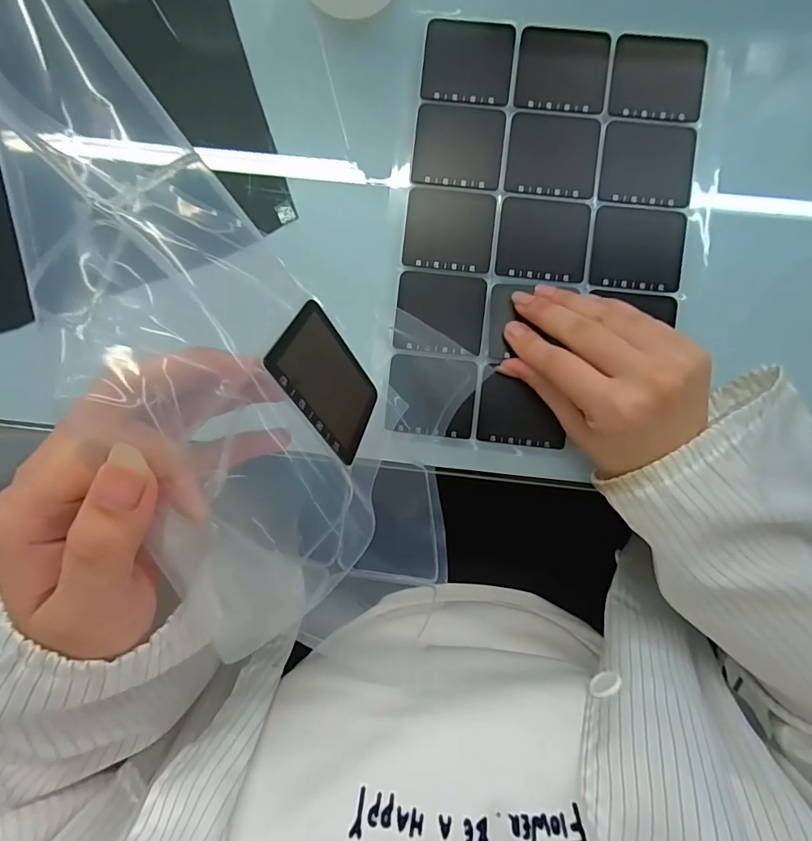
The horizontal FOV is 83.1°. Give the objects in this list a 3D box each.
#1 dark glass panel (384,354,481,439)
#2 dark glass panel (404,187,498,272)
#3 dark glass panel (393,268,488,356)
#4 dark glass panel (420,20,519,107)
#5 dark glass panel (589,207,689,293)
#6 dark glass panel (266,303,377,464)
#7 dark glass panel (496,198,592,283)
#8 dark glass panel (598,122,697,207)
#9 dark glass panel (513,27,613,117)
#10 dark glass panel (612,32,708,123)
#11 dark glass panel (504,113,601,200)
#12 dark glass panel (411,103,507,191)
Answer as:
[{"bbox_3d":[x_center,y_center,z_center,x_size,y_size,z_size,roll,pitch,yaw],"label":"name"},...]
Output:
[{"bbox_3d":[0.016,-0.015,0.291,0.055,0.004,0.049,7,92,0],"label":"dark glass panel"},{"bbox_3d":[0.028,-0.120,0.289,0.055,0.004,0.049,6,92,0],"label":"dark glass panel"},{"bbox_3d":[0.022,-0.068,0.292,0.055,0.004,0.049,7,92,0],"label":"dark glass panel"},{"bbox_3d":[0.039,-0.226,0.288,0.055,0.004,0.050,6,92,0],"label":"dark glass panel"},{"bbox_3d":[0.145,-0.107,0.286,0.055,0.005,0.051,6,92,0],"label":"dark glass panel"},{"bbox_3d":[-0.031,-0.016,0.190,0.004,0.049,0.055,-16,125,27],"label":"dark glass panel"},{"bbox_3d":[0.086,-0.113,0.287,0.054,0.004,0.049,6,92,0],"label":"dark glass panel"},{"bbox_3d":[0.150,-0.160,0.284,0.055,0.004,0.048,6,92,0],"label":"dark glass panel"},{"bbox_3d":[0.098,-0.219,0.286,0.055,0.004,0.050,7,92,0],"label":"dark glass panel"},{"bbox_3d":[0.156,-0.212,0.282,0.055,0.004,0.050,6,92,0],"label":"dark glass panel"},{"bbox_3d":[0.092,-0.166,0.287,0.054,0.004,0.050,6,92,0],"label":"dark glass panel"},{"bbox_3d":[0.033,-0.173,0.289,0.055,0.004,0.050,6,92,0],"label":"dark glass panel"}]

